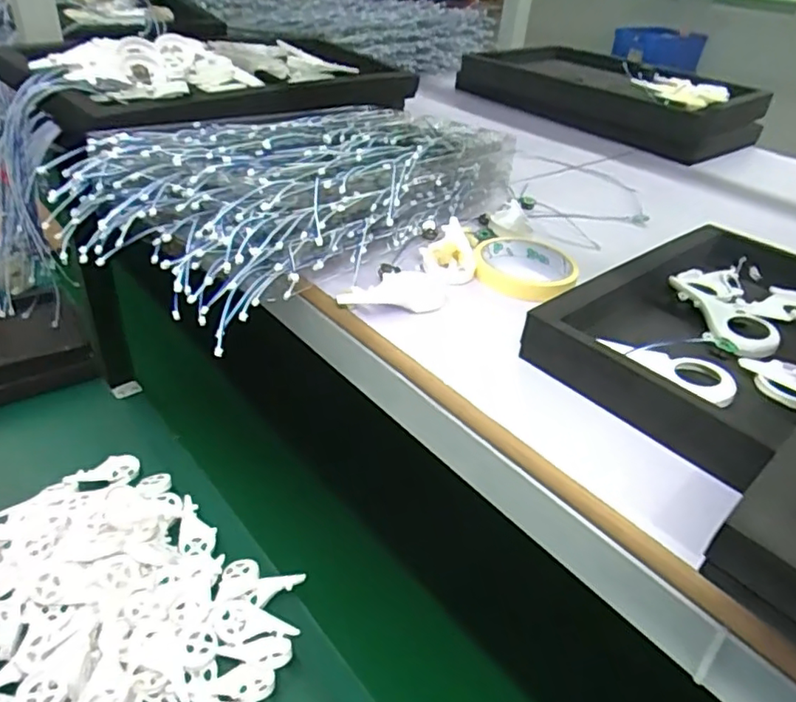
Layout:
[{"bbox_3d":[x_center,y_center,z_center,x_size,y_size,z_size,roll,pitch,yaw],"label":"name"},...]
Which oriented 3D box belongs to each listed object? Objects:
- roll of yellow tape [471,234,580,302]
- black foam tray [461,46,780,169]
[{"bbox_3d":[0.111,-0.075,0.519,0.085,0.024,0.085,1,39,-1],"label":"roll of yellow tape"},{"bbox_3d":[0.347,-0.427,0.971,0.460,0.063,0.255,31,43,32],"label":"black foam tray"}]

